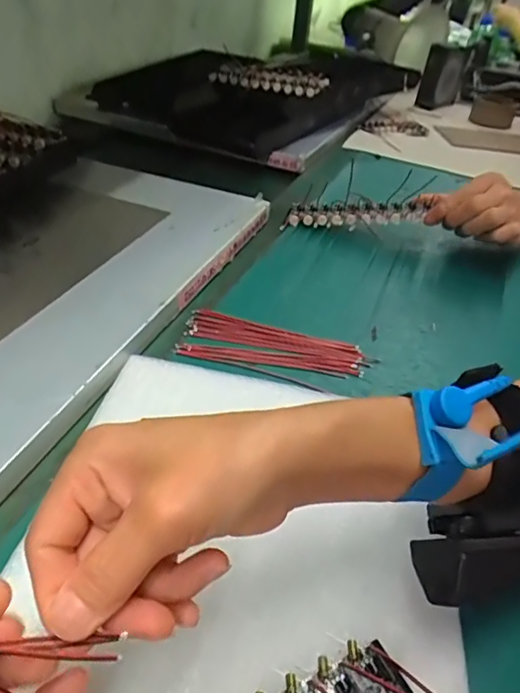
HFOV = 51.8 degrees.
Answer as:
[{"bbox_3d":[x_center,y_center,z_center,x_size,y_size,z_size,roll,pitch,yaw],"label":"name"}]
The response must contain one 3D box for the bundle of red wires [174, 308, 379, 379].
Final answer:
[{"bbox_3d":[0.013,0.000,0.425,0.147,0.010,0.057,7,38,3],"label":"bundle of red wires"}]

